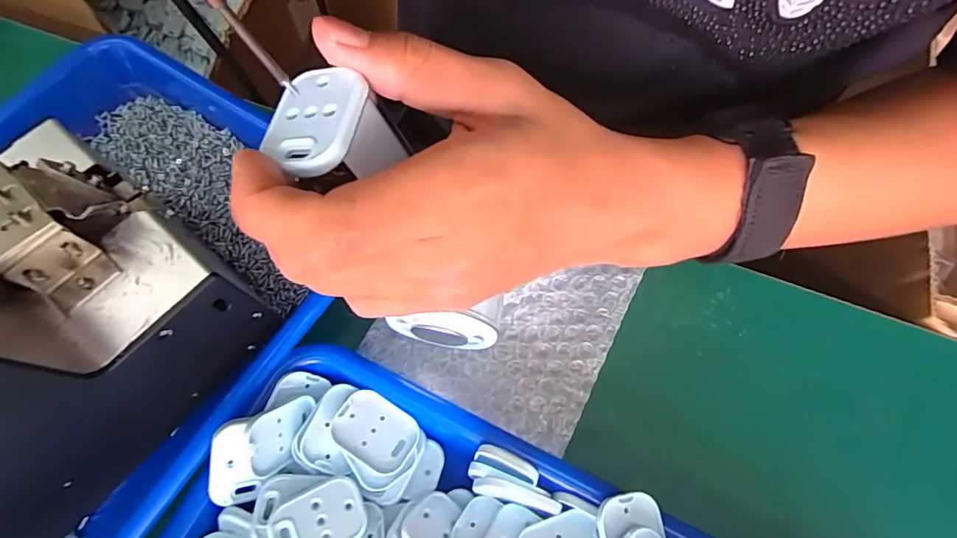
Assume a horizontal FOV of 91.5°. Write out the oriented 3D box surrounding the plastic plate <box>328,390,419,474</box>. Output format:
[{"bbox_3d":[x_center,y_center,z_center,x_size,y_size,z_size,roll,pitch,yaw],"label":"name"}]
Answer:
[{"bbox_3d":[-0.050,0.079,0.225,0.039,0.004,0.030,33,57,3],"label":"plastic plate"}]

